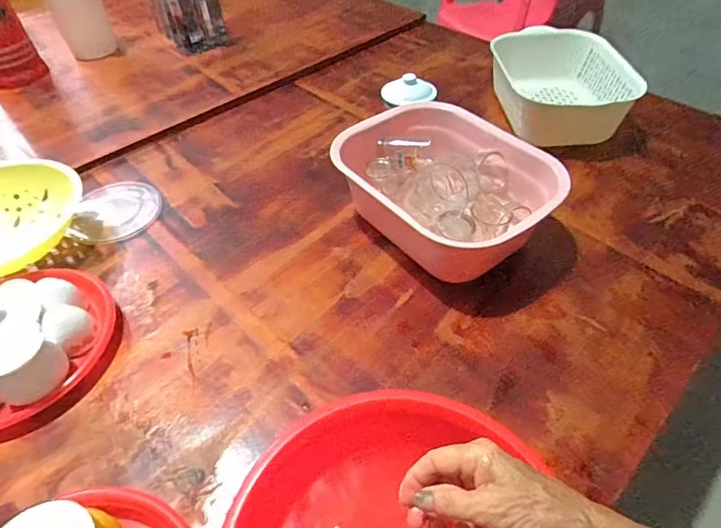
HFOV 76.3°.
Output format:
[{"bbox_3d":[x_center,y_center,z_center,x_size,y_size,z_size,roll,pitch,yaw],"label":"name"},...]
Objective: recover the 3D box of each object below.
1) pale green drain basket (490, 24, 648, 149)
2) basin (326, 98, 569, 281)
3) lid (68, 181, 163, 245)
[{"bbox_3d":[0.361,-0.320,0.845,0.217,0.108,0.268,0,49,1],"label":"pale green drain basket"},{"bbox_3d":[0.113,-0.098,0.649,0.294,0.121,0.202,35,59,28],"label":"basin"},{"bbox_3d":[-0.395,-0.088,0.748,0.128,0.006,0.137,-1,49,1],"label":"lid"}]

